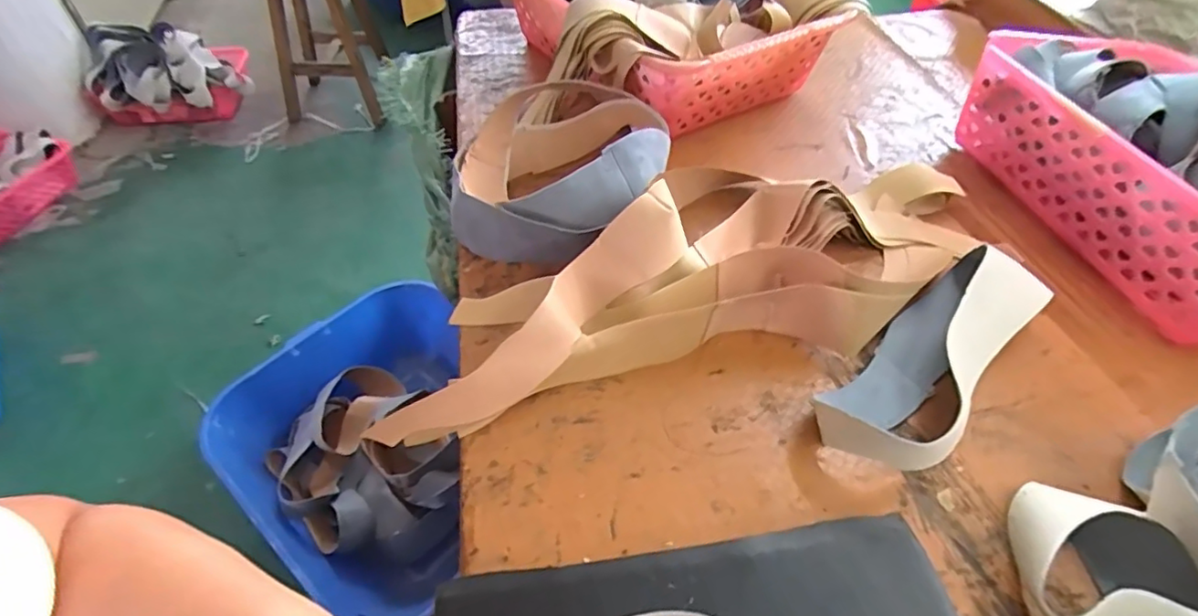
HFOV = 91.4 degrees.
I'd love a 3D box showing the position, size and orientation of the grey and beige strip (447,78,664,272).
[{"bbox_3d":[-0.035,-0.146,0.606,0.204,0.091,0.206,7,48,4],"label":"grey and beige strip"}]

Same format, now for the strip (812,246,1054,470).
[{"bbox_3d":[0.283,0.041,0.485,0.245,0.056,0.096,-32,57,-27],"label":"strip"}]

